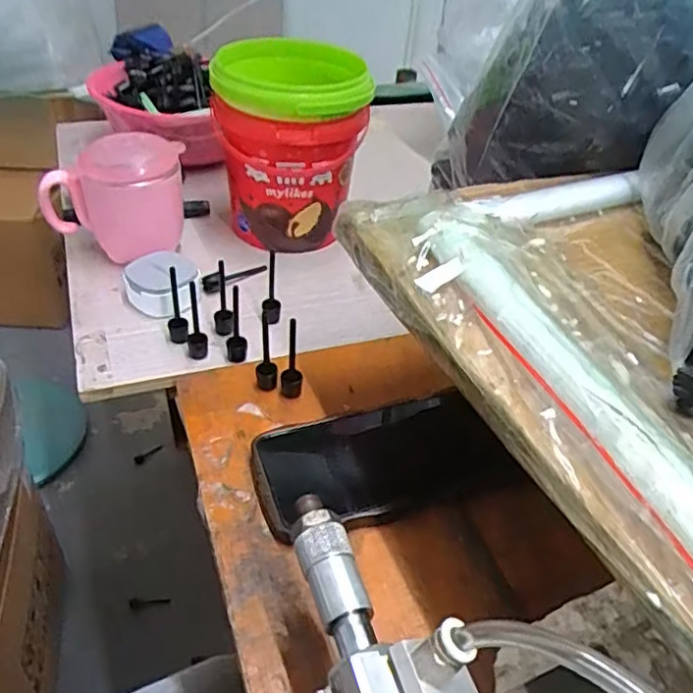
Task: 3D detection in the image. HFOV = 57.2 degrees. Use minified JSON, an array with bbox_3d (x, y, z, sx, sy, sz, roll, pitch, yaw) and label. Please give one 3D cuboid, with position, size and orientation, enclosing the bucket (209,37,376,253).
[{"bbox_3d":[-0.052,-0.174,0.578,0.128,0.160,0.128,-1,40,-8],"label":"bucket"}]

